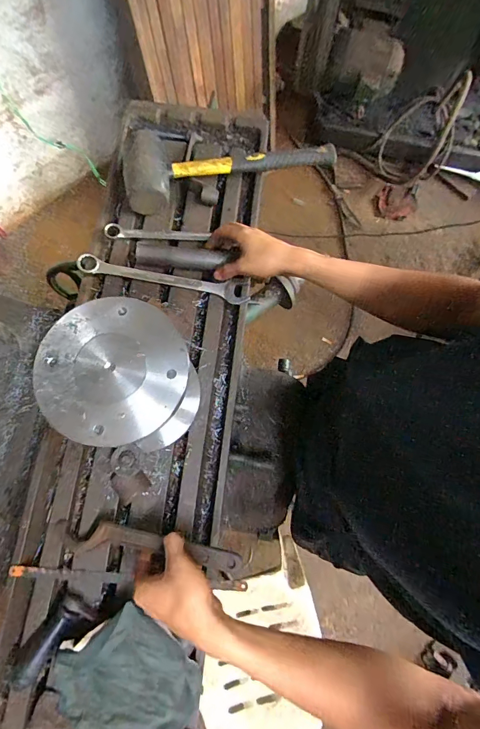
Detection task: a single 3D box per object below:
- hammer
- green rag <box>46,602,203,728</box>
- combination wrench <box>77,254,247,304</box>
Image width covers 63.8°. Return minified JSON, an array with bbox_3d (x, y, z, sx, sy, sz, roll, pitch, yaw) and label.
[{"bbox_3d":[-0.020,-0.347,0.639,0.351,0.068,0.119,-16,76,-6],"label":"hammer"},{"bbox_3d":[-0.124,0.379,0.457,0.161,0.055,0.132,40,77,9],"label":"green rag"},{"bbox_3d":[-0.119,-0.134,0.610,0.267,0.020,0.042,9,75,1],"label":"combination wrench"}]

